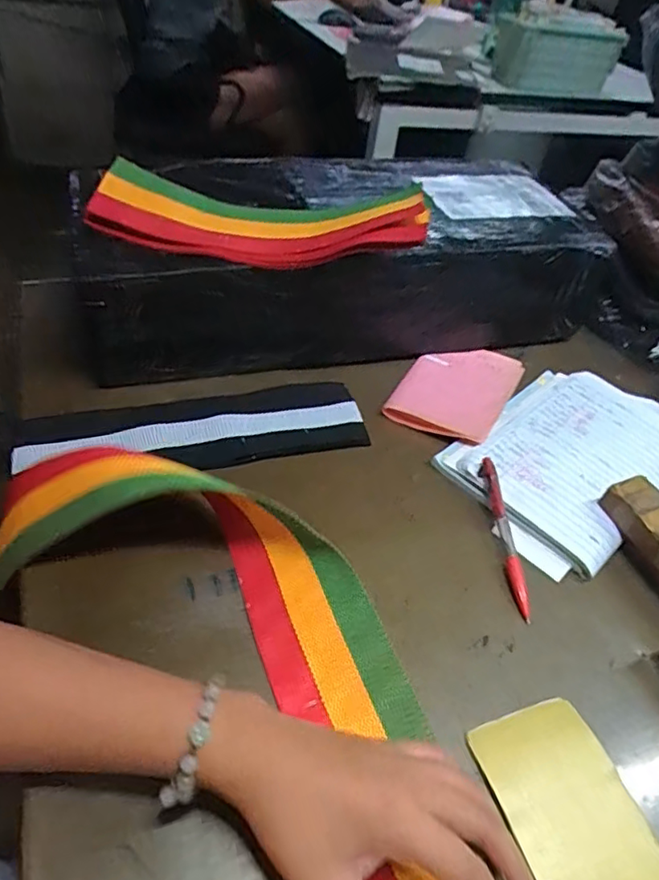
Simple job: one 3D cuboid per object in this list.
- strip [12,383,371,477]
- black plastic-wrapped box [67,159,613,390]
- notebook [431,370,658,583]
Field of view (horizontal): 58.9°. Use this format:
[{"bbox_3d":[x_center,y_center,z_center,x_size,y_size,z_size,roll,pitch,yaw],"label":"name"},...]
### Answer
[{"bbox_3d":[-0.110,-0.007,0.495,0.282,0.010,0.083,-9,52,-16],"label":"strip"},{"bbox_3d":[0.018,-0.181,0.593,0.496,0.125,0.180,-5,47,-13],"label":"black plastic-wrapped box"},{"bbox_3d":[0.217,0.008,0.516,0.241,0.019,0.147,-32,58,-32],"label":"notebook"}]

